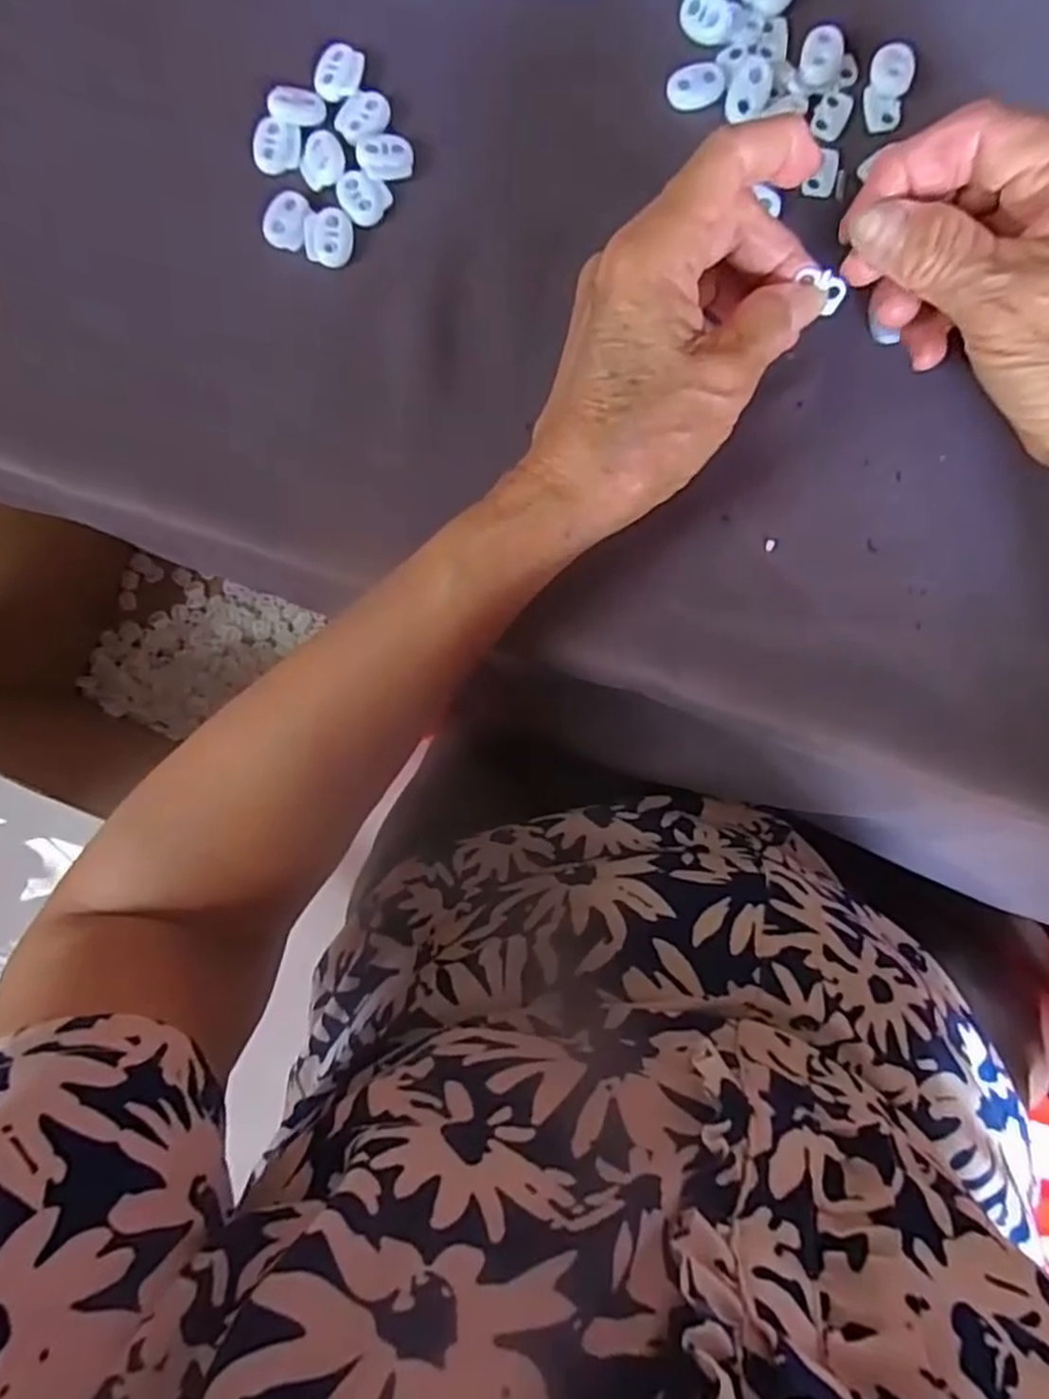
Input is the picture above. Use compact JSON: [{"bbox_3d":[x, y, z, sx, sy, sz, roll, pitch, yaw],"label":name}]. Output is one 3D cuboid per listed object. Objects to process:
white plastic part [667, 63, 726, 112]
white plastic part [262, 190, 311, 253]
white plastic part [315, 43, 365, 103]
[{"bbox_3d":[0.068,-0.243,0.300,0.022,0.004,0.017,-15,87,3],"label":"white plastic part"},{"bbox_3d":[-0.097,-0.196,0.310,0.017,0.004,0.023,12,88,4],"label":"white plastic part"},{"bbox_3d":[-0.076,-0.256,0.310,0.018,0.004,0.021,13,88,4],"label":"white plastic part"}]

